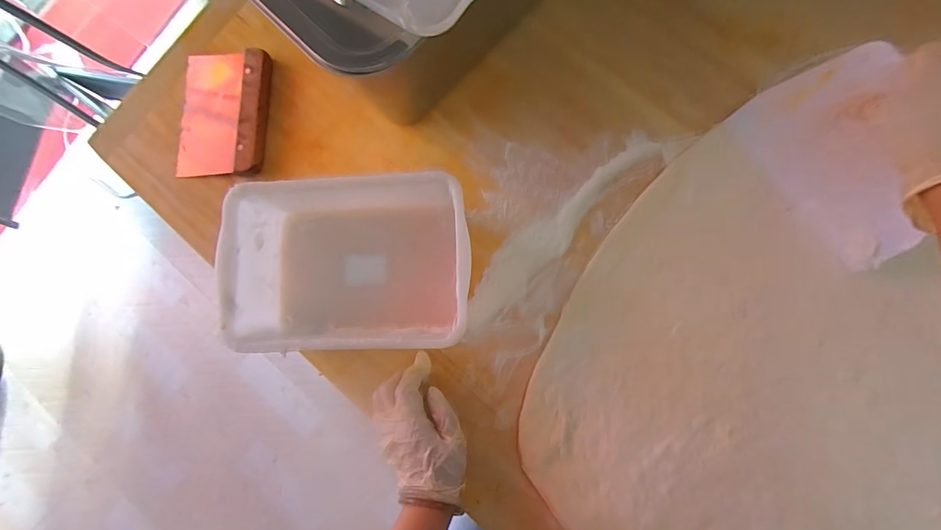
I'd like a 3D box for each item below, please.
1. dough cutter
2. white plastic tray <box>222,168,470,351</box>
[{"bbox_3d":[-0.286,-0.175,0.497,0.109,0.016,0.144,3,83,6],"label":"dough cutter"},{"bbox_3d":[-0.111,-0.001,0.424,0.221,0.086,0.156,-2,82,5],"label":"white plastic tray"}]

